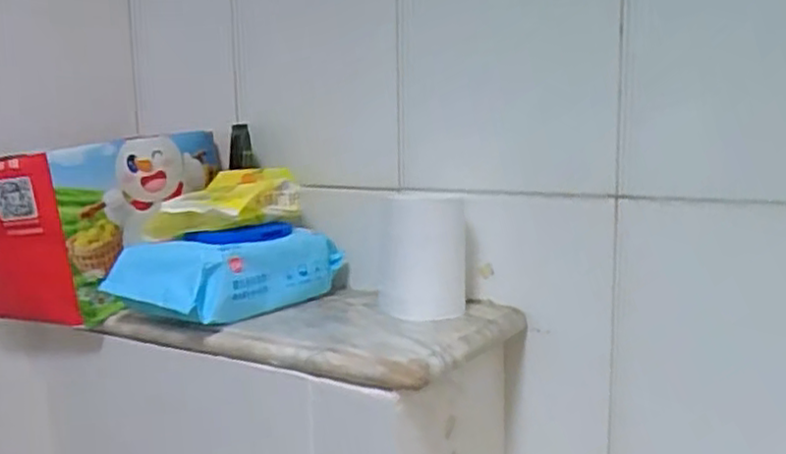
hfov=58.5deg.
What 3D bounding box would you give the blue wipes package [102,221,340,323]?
[{"bbox_3d":[-0.140,0.034,0.612,0.106,0.064,0.188,4,10,32],"label":"blue wipes package"}]

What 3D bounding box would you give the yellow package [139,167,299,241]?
[{"bbox_3d":[-0.151,-0.022,0.625,0.098,0.050,0.118,4,9,30],"label":"yellow package"}]

